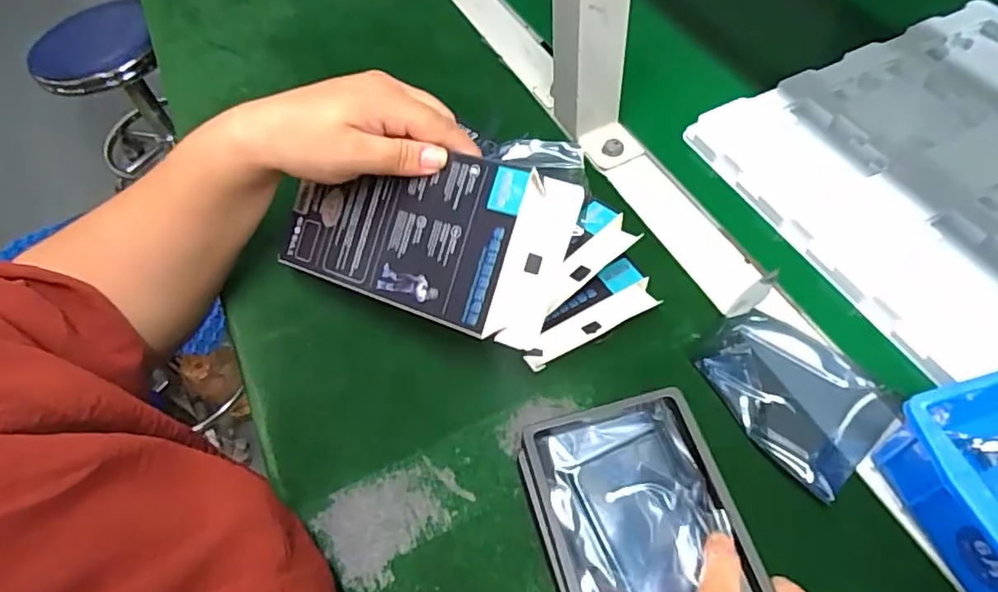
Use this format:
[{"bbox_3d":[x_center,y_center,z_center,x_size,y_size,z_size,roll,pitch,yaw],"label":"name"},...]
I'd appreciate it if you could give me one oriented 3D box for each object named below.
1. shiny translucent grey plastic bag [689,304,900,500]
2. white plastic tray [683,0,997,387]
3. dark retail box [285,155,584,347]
[{"bbox_3d":[0.172,0.054,0.354,0.082,0.005,0.103,-37,61,-18],"label":"shiny translucent grey plastic bag"},{"bbox_3d":[0.348,-0.098,0.436,0.313,0.014,0.266,-23,58,-11],"label":"white plastic tray"},{"bbox_3d":[-0.050,-0.038,0.358,0.181,0.027,0.092,16,93,24],"label":"dark retail box"}]

